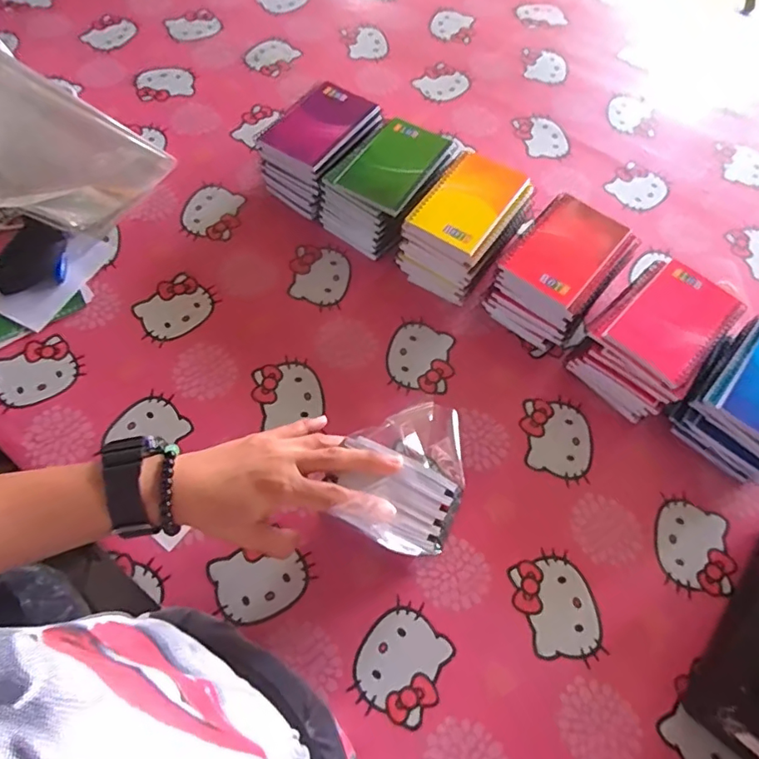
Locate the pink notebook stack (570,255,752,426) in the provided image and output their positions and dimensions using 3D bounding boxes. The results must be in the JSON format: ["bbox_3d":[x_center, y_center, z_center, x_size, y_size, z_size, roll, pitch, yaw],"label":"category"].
[{"bbox_3d":[0.281,-0.043,0.548,0.110,0.078,0.145,39,69,16],"label":"pink notebook stack"}]

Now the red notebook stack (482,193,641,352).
[{"bbox_3d":[0.196,-0.114,0.571,0.109,0.089,0.132,37,68,15],"label":"red notebook stack"}]

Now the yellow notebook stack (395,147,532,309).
[{"bbox_3d":[0.098,-0.172,0.599,0.098,0.084,0.137,35,68,15],"label":"yellow notebook stack"}]

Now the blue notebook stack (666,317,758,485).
[{"bbox_3d":[0.372,0.020,0.520,0.109,0.081,0.137,40,69,16],"label":"blue notebook stack"}]

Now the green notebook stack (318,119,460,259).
[{"bbox_3d":[0.015,-0.226,0.624,0.110,0.081,0.144,36,68,15],"label":"green notebook stack"}]

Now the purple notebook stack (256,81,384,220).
[{"bbox_3d":[-0.069,-0.282,0.651,0.103,0.083,0.138,36,68,15],"label":"purple notebook stack"}]

